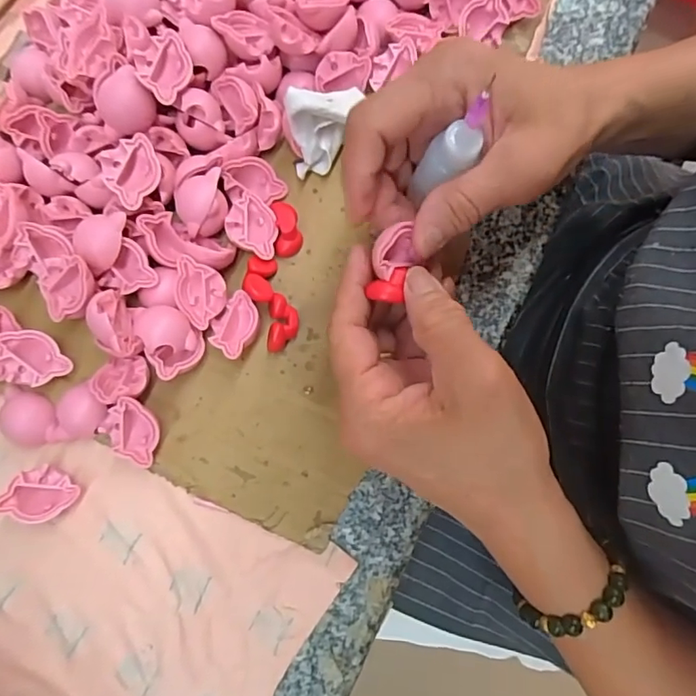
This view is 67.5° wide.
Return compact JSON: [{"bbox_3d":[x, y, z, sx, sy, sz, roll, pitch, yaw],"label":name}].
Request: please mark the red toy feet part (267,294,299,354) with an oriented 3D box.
[{"bbox_3d":[-0.035,-0.013,0.281,0.016,0.013,0.030,0,80,0],"label":"red toy feet part"}]

